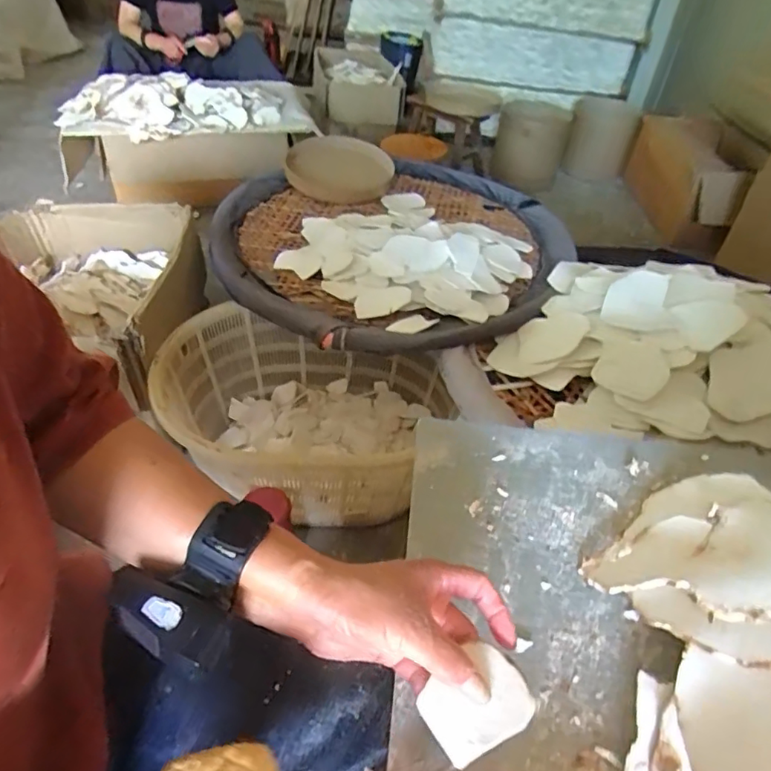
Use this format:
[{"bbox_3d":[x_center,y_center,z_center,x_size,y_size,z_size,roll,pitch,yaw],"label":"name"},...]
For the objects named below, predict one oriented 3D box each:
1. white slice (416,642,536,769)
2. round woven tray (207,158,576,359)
[{"bbox_3d":[0.053,0.182,0.317,0.061,0.007,0.048,-23,49,-27],"label":"white slice"},{"bbox_3d":[0.041,-0.389,1.387,0.902,0.123,0.866,2,42,-2],"label":"round woven tray"}]

